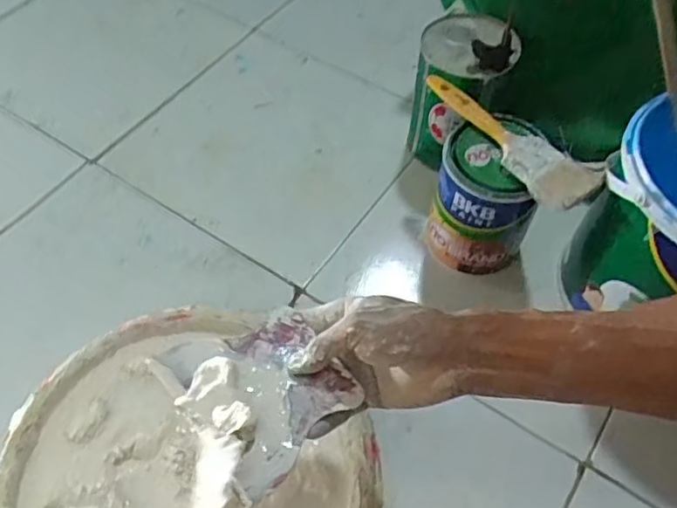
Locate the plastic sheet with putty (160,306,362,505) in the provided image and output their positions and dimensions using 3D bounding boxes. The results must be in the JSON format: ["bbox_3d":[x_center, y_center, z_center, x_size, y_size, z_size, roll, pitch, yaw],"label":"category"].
[{"bbox_3d":[-0.051,0.086,0.417,0.099,0.027,0.115,-35,63,-22],"label":"plastic sheet with putty"}]

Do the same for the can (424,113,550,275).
[{"bbox_3d":[0.139,-0.056,0.613,0.094,0.134,0.094,0,56,-1],"label":"can"}]

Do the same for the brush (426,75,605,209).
[{"bbox_3d":[0.154,-0.109,0.567,0.059,0.018,0.181,-34,64,-22],"label":"brush"}]

